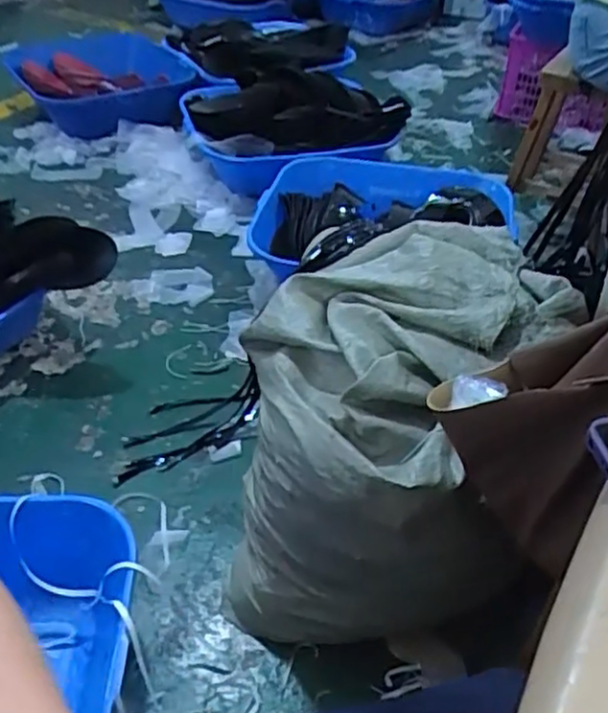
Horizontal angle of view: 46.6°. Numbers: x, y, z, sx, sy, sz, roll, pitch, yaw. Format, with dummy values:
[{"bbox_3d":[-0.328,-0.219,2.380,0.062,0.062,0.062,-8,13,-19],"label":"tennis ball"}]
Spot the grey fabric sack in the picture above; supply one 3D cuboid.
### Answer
[{"bbox_3d":[0.130,0.107,1.063,0.423,0.471,0.470,10,41,11],"label":"grey fabric sack"}]

